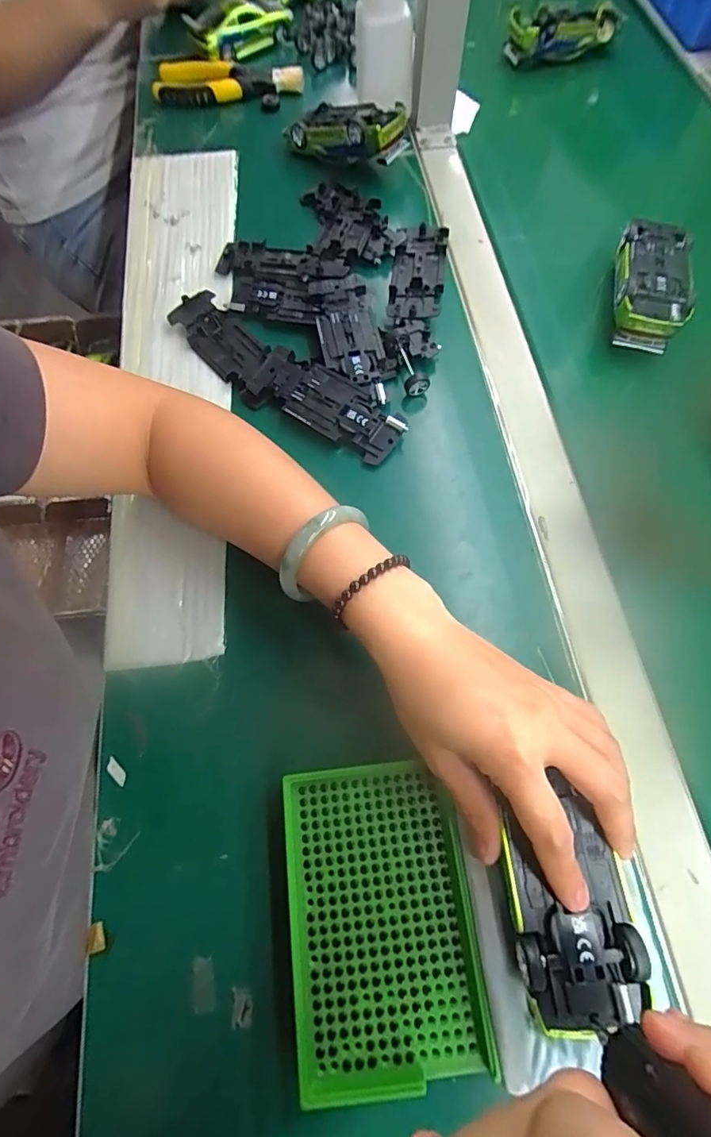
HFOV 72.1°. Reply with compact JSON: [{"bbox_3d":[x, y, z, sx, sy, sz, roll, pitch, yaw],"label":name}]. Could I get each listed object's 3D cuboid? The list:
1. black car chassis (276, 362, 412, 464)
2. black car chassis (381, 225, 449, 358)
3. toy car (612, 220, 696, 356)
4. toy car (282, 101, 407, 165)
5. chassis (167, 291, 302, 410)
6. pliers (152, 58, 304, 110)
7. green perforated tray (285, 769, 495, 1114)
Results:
[{"bbox_3d":[-0.014,-0.122,0.383,0.108,0.022,0.047,32,72,14],"label":"black car chassis"},{"bbox_3d":[0.053,-0.246,0.429,0.046,0.015,0.158,7,68,4],"label":"black car chassis"},{"bbox_3d":[0.246,-0.239,0.409,0.055,0.035,0.118,16,69,8],"label":"toy car"},{"bbox_3d":[-0.010,-0.438,0.492,0.130,0.039,0.049,23,70,24],"label":"toy car"},{"bbox_3d":[-0.100,-0.184,0.407,0.050,0.017,0.136,-38,72,-13],"label":"chassis"},{"bbox_3d":[-0.147,-0.565,0.562,0.167,0.016,0.062,0,68,1],"label":"pliers"},{"bbox_3d":[0.012,0.175,0.248,0.091,0.015,0.136,-6,68,-1],"label":"green perforated tray"}]

